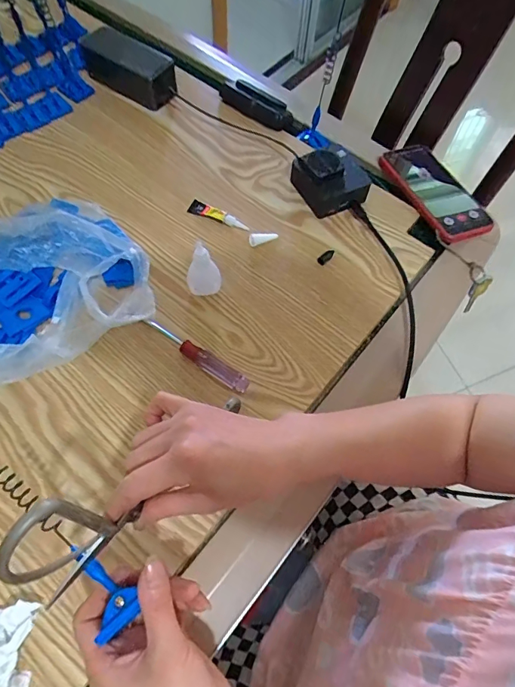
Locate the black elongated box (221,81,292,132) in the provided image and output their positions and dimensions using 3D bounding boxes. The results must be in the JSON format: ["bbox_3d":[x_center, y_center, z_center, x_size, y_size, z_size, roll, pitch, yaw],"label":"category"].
[{"bbox_3d":[-0.005,-0.333,0.608,0.108,0.019,0.044,34,67,13],"label":"black elongated box"}]

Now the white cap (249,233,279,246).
[{"bbox_3d":[0.008,-0.126,0.527,0.037,0.014,0.013,-13,66,-10],"label":"white cap"}]

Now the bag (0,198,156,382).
[{"bbox_3d":[-0.223,-0.070,0.440,0.210,0.079,0.181,-35,71,-18],"label":"bag"}]

